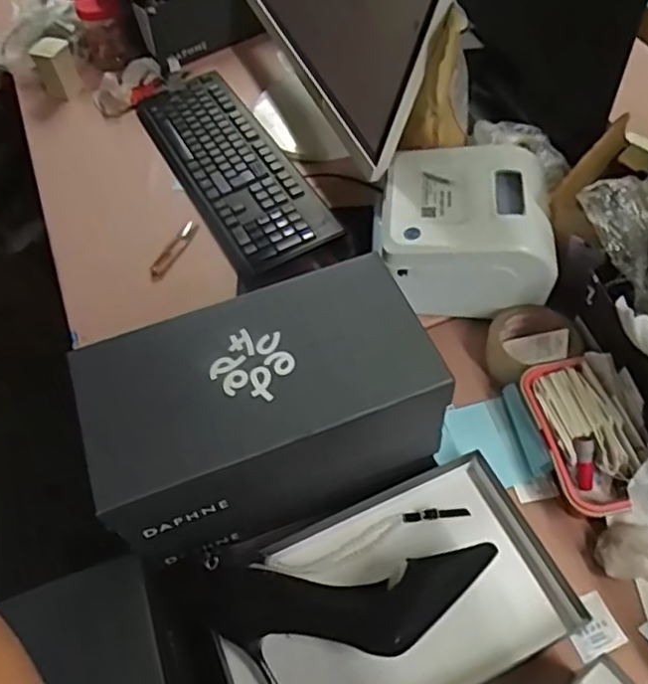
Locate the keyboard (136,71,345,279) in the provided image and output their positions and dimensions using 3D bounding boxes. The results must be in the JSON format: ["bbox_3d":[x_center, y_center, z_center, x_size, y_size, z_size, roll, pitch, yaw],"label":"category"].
[{"bbox_3d":[-0.142,-0.270,0.964,0.156,0.048,0.431,-28,64,-10],"label":"keyboard"}]

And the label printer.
[{"bbox_3d":[0.163,-0.130,0.771,0.196,0.118,0.172,-2,55,4],"label":"label printer"}]

